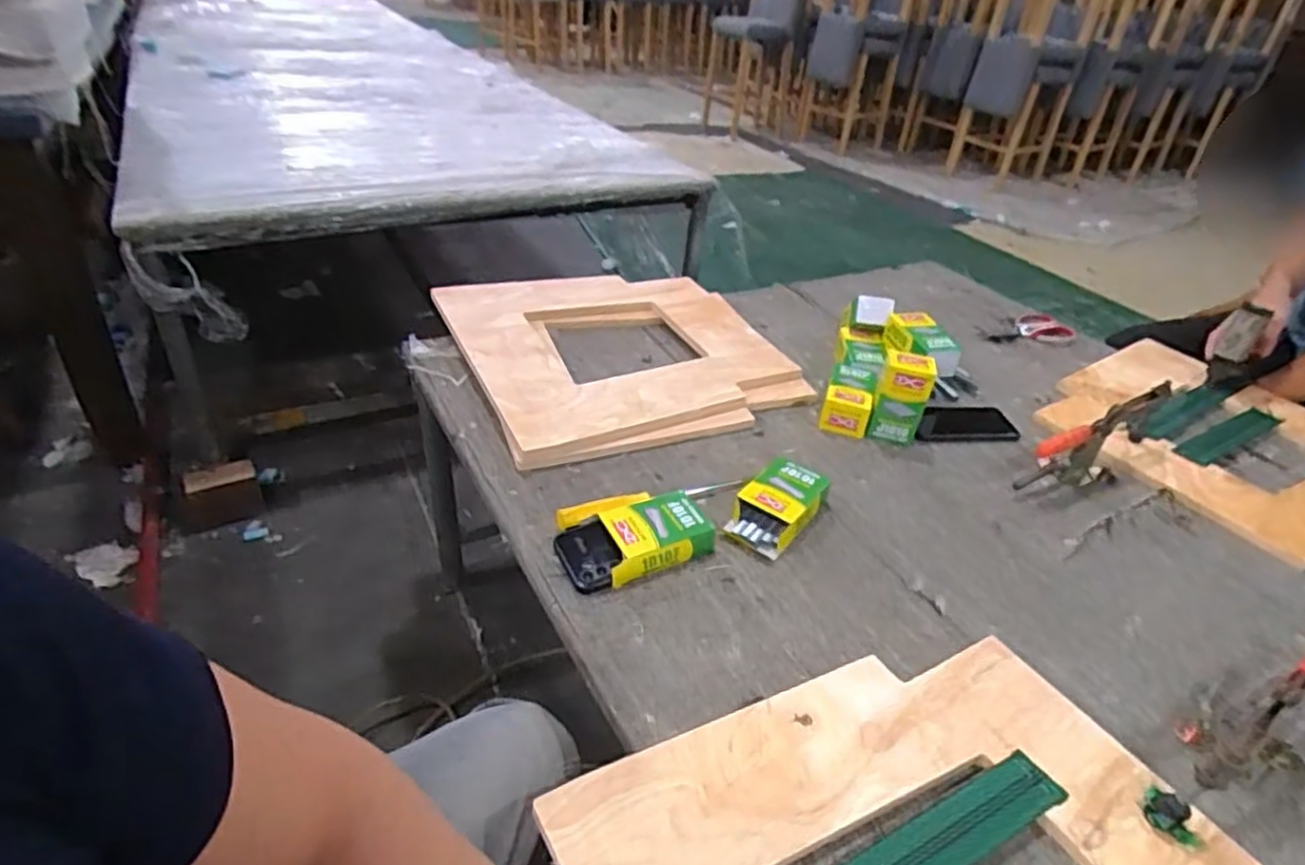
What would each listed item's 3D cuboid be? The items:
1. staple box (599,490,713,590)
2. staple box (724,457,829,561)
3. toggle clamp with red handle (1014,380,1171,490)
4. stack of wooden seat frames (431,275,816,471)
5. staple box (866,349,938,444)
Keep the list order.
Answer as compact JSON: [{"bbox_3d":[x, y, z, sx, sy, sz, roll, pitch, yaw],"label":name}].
[{"bbox_3d":[0.002,0.112,0.809,0.129,0.036,0.088,-12,38,-24],"label":"staple box"},{"bbox_3d":[0.153,0.086,0.870,0.080,0.037,0.147,28,40,29],"label":"staple box"},{"bbox_3d":[0.621,0.000,1.000,0.284,0.102,0.049,-17,41,-30],"label":"toggle clamp with red handle"},{"bbox_3d":[-0.052,-0.139,1.160,0.486,0.043,0.491,-12,38,-24],"label":"stack of wooden seat frames"},{"bbox_3d":[0.351,-0.049,1.023,0.069,0.121,0.063,15,35,13],"label":"staple box"}]

